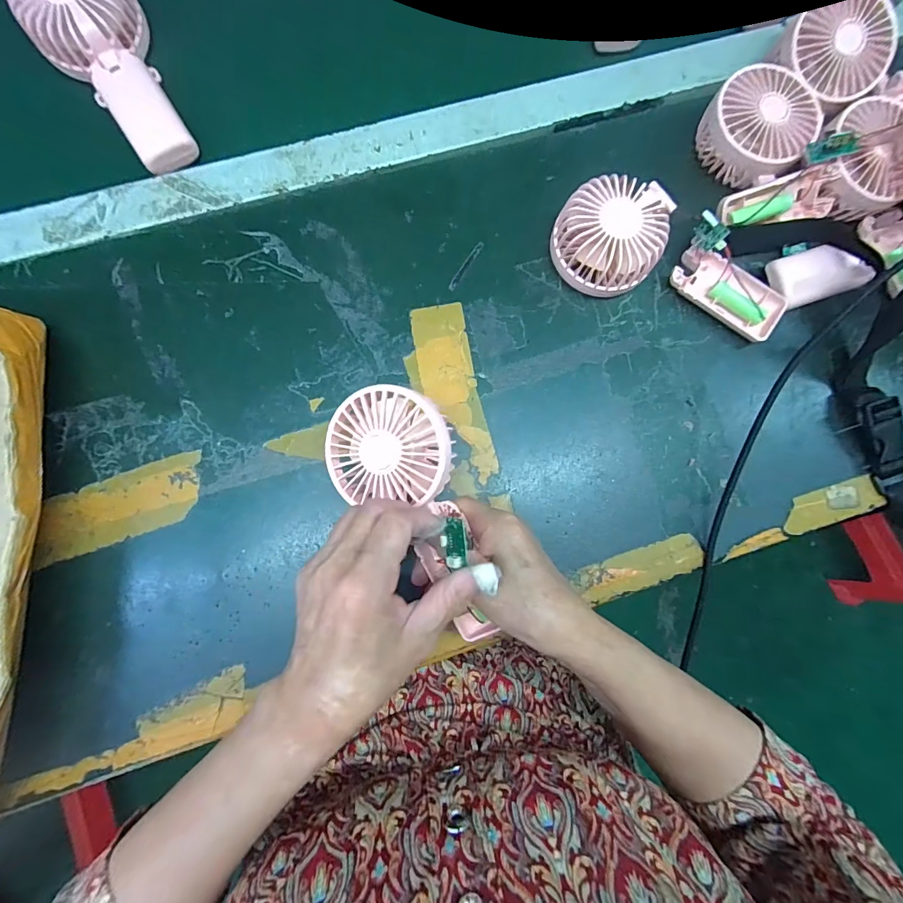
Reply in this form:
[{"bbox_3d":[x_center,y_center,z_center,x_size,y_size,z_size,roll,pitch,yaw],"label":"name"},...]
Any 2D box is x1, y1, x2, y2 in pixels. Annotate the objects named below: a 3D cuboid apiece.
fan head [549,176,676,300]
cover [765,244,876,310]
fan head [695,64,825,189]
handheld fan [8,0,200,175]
[{"bbox_3d":[0.126,-0.174,0.346,0.082,0.046,0.087,0,83,-3],"label":"fan head"},{"bbox_3d":[0.307,-0.150,0.359,0.071,0.015,0.045,-18,84,-5],"label":"cover"},{"bbox_3d":[0.256,-0.272,0.361,0.084,0.038,0.080,0,83,-3],"label":"fan head"},{"bbox_3d":[-0.266,-0.311,0.338,0.083,0.044,0.172,-38,86,-7],"label":"handheld fan"}]

